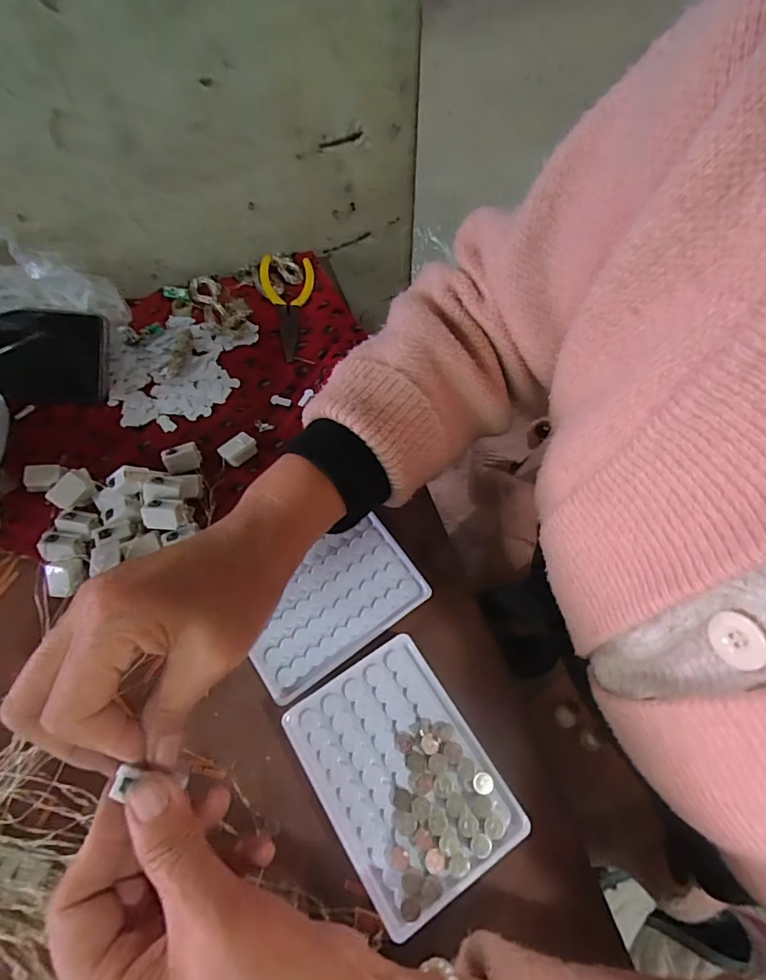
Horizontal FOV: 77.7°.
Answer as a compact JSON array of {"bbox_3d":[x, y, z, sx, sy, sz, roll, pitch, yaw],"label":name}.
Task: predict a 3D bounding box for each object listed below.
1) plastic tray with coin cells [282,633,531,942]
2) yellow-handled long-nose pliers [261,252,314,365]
[{"bbox_3d":[0.010,0.168,0.287,0.097,0.010,0.131,-31,67,-12],"label":"plastic tray with coin cells"},{"bbox_3d":[-0.087,-0.177,0.450,0.050,0.016,0.118,-11,66,-4],"label":"yellow-handled long-nose pliers"}]

